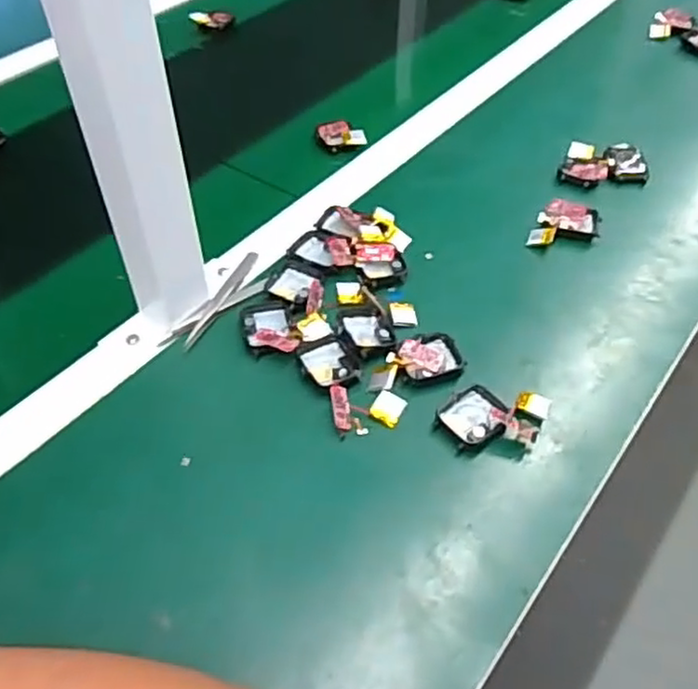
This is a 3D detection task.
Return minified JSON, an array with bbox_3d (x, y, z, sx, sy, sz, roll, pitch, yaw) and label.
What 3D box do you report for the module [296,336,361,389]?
[{"bbox_3d":[-0.013,0.013,0.488,0.035,0.009,0.045,-24,53,-20],"label":"module"}]

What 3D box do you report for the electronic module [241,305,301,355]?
[{"bbox_3d":[-0.059,-0.011,0.508,0.036,0.009,0.049,-13,50,-12],"label":"electronic module"}]

